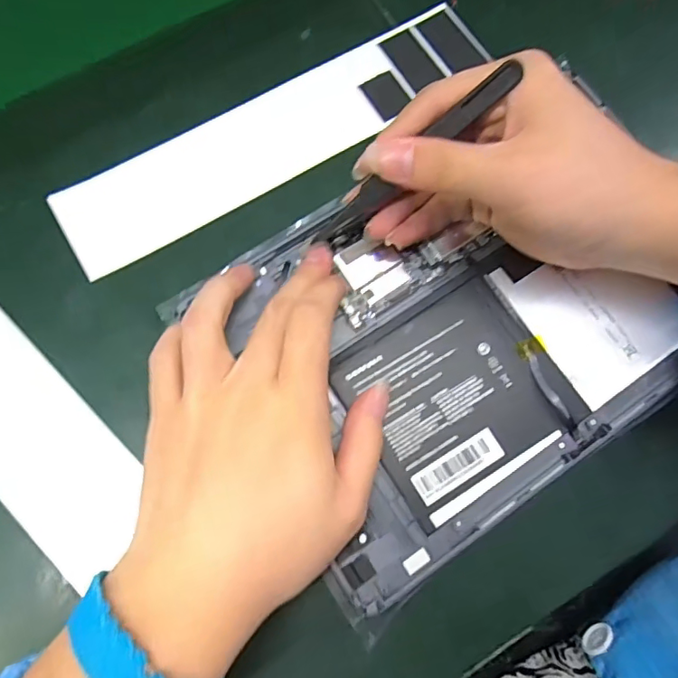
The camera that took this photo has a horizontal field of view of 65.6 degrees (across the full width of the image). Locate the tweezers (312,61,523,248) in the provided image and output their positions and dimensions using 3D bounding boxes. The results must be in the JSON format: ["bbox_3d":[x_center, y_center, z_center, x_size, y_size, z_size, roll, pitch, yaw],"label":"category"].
[{"bbox_3d":[0.032,-0.079,0.238,0.017,0.111,0.014,2,60,-49],"label":"tweezers"}]

